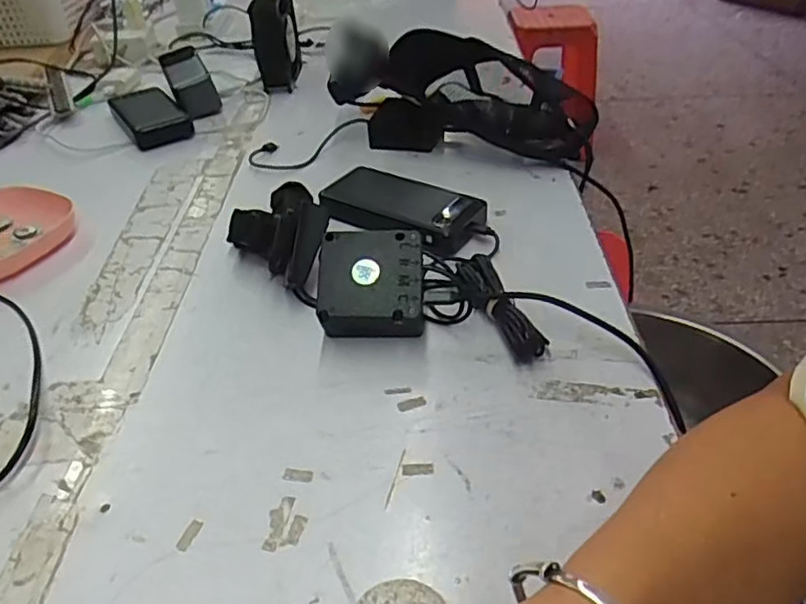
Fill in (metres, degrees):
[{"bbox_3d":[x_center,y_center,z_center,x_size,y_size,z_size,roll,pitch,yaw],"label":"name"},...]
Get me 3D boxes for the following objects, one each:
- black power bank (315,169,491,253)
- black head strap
[{"bbox_3d":[0.000,-0.094,0.614,0.159,0.030,0.076,20,45,26],"label":"black power bank"},{"bbox_3d":[0.071,-0.246,0.739,0.296,0.100,0.126,11,42,18],"label":"black head strap"}]

